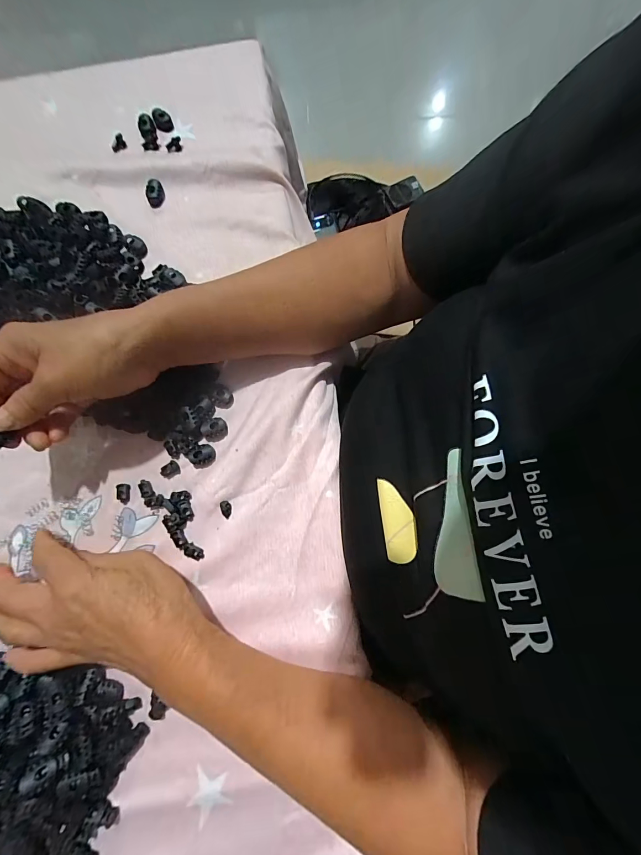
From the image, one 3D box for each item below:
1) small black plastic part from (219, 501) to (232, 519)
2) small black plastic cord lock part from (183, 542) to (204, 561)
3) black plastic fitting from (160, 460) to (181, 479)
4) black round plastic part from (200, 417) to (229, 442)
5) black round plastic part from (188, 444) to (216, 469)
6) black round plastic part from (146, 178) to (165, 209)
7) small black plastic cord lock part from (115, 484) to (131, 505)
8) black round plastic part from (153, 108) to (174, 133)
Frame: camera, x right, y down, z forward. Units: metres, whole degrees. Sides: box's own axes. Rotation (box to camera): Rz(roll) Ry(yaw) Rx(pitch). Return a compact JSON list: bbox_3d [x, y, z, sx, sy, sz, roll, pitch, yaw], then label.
[{"bbox_3d":[-0.081,0.071,0.306,0.009,0.004,0.015,-12,79,-1],"label":"small black plastic part"},{"bbox_3d":[-0.108,0.105,0.300,0.019,0.004,0.010,32,81,7],"label":"small black plastic cord lock part"},{"bbox_3d":[-0.134,0.038,0.316,0.016,0.008,0.013,-29,80,-5],"label":"black plastic fitting"},{"bbox_3d":[-0.095,0.001,0.318,0.022,0.006,0.021,0,79,1],"label":"black round plastic part"},{"bbox_3d":[-0.105,0.025,0.315,0.022,0.005,0.020,0,79,1],"label":"black round plastic part"},{"bbox_3d":[-0.172,-0.245,0.370,0.016,0.009,0.028,-7,79,-1],"label":"black round plastic part"},{"bbox_3d":[-0.173,0.058,0.312,0.010,0.005,0.018,0,79,1],"label":"small black plastic cord lock part"},{"bbox_3d":[-0.172,-0.334,0.386,0.018,0.012,0.021,-24,79,-4],"label":"black round plastic part"}]

